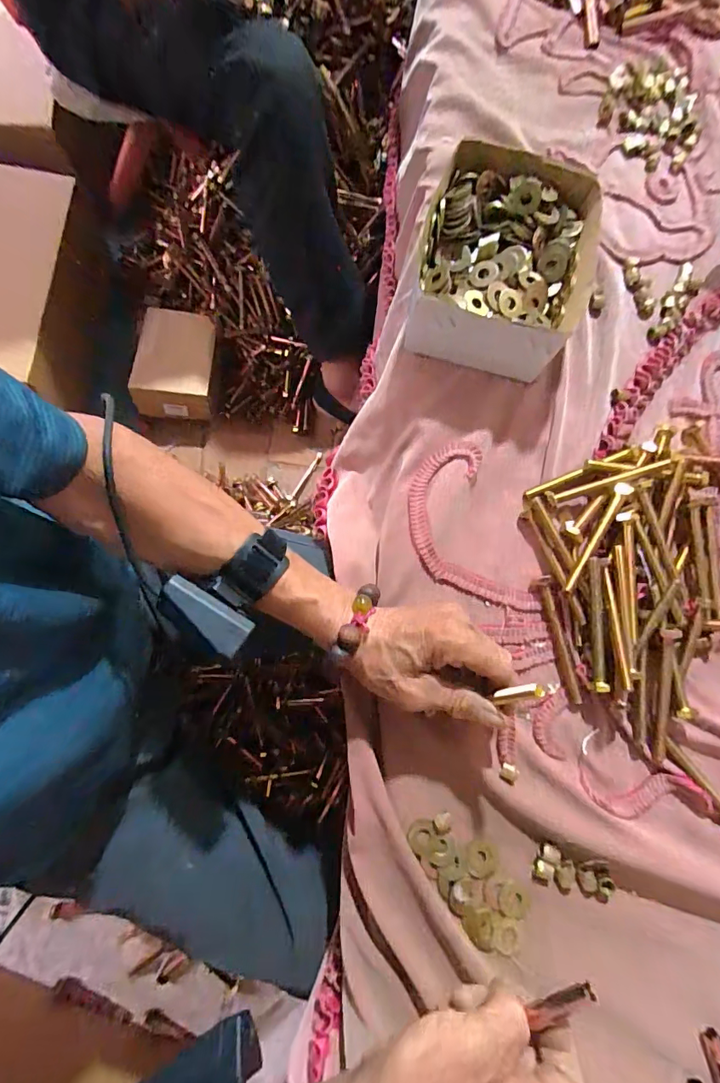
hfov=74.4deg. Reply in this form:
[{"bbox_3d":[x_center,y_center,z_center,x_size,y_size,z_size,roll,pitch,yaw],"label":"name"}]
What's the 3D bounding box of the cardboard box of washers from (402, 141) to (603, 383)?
[{"bbox_3d":[0.126,-0.248,0.431,0.148,0.070,0.177,14,78,0],"label":"cardboard box of washers"}]

